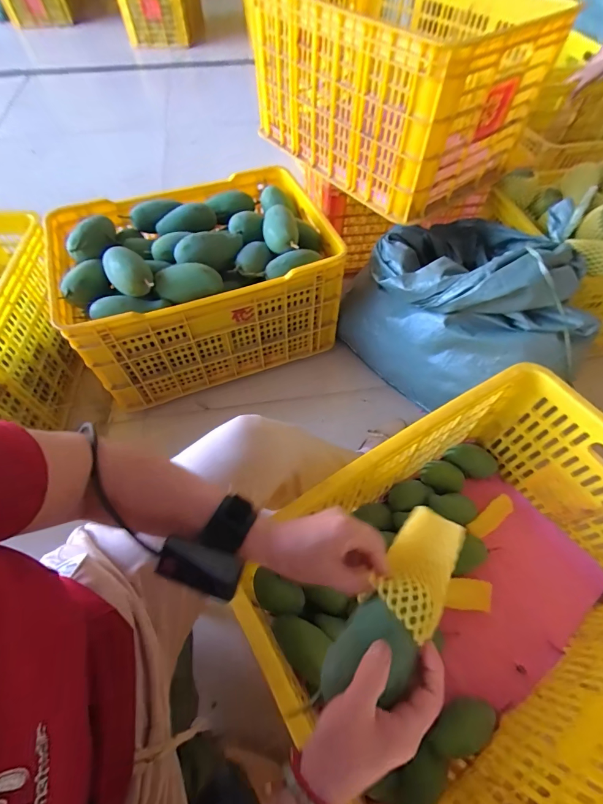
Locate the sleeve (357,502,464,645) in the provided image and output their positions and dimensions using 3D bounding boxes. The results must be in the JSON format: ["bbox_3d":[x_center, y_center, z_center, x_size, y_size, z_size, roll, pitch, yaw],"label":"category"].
[{"bbox_3d":[0.116,0.159,0.345,0.063,0.029,0.111,30,63,17],"label":"sleeve"}]

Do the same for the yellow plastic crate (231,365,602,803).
[{"bbox_3d":[0.262,0.282,0.577,0.583,0.316,0.420,-27,62,-16],"label":"yellow plastic crate"}]

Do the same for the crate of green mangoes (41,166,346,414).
[{"bbox_3d":[-0.248,-0.298,0.907,0.577,0.331,0.397,-21,61,-13],"label":"crate of green mangoes"}]

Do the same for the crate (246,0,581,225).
[{"bbox_3d":[0.229,-0.792,0.884,0.487,0.292,0.598,-37,66,-21],"label":"crate"}]

